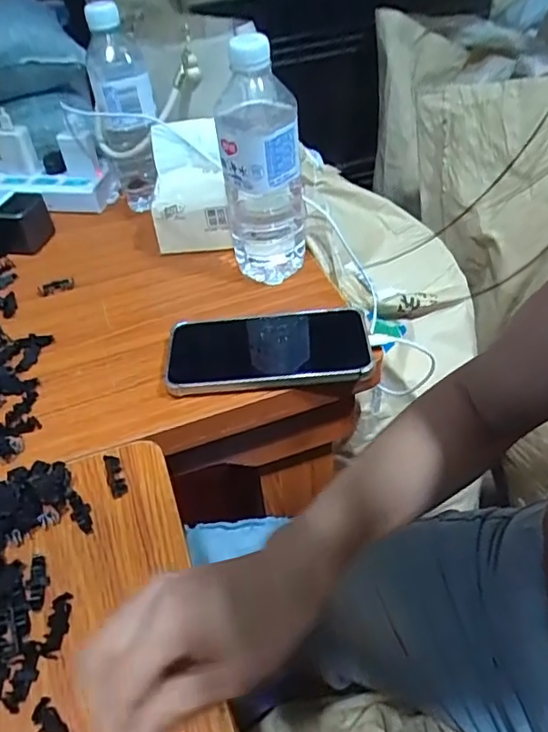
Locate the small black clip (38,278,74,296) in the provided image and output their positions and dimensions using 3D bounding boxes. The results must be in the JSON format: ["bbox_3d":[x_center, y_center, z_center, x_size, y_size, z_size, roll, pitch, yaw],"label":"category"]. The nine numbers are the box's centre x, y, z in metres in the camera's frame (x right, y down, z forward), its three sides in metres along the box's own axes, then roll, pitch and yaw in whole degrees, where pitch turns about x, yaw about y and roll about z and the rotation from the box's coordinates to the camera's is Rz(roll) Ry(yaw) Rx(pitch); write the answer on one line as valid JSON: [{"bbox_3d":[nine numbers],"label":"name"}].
[{"bbox_3d":[-0.222,-0.081,0.582,0.035,0.008,0.012,-16,45,-10],"label":"small black clip"}]

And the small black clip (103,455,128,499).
[{"bbox_3d":[-0.113,0.077,0.405,0.012,0.008,0.034,-19,46,-13],"label":"small black clip"}]

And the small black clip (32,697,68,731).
[{"bbox_3d":[-0.115,0.190,0.296,0.012,0.004,0.036,-31,49,-23],"label":"small black clip"}]

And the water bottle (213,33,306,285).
[{"bbox_3d":[-0.010,-0.169,0.508,0.068,0.207,0.060,-5,44,1],"label":"water bottle"}]

